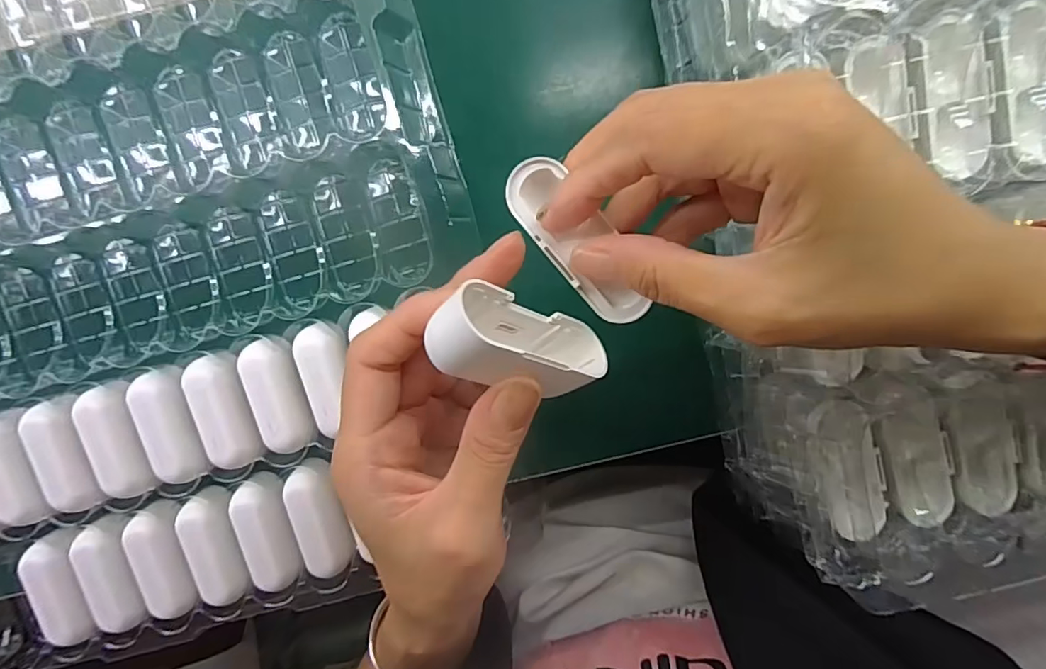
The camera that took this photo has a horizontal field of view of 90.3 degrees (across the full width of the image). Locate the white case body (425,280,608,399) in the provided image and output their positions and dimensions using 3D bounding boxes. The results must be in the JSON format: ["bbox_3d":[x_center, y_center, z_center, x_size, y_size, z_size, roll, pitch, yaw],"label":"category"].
[{"bbox_3d":[-0.002,0.002,0.170,0.024,0.073,0.027,25,101,42],"label":"white case body"}]

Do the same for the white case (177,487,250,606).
[{"bbox_3d":[-0.170,0.120,0.295,0.030,0.018,0.062,-13,97,2],"label":"white case"}]

